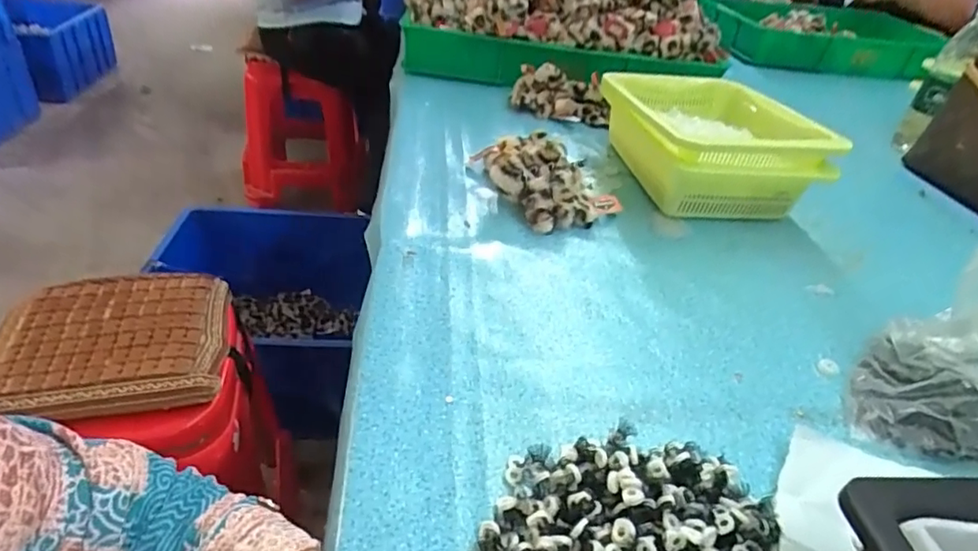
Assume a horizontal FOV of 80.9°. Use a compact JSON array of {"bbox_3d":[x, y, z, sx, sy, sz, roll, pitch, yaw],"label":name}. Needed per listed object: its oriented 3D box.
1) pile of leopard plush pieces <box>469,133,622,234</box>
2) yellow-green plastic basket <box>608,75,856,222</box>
[{"bbox_3d":[0.055,-0.114,0.668,0.122,0.067,0.182,-26,47,-35],"label":"pile of leopard plush pieces"},{"bbox_3d":[0.265,-0.161,0.714,0.186,0.112,0.265,-1,37,-9],"label":"yellow-green plastic basket"}]

